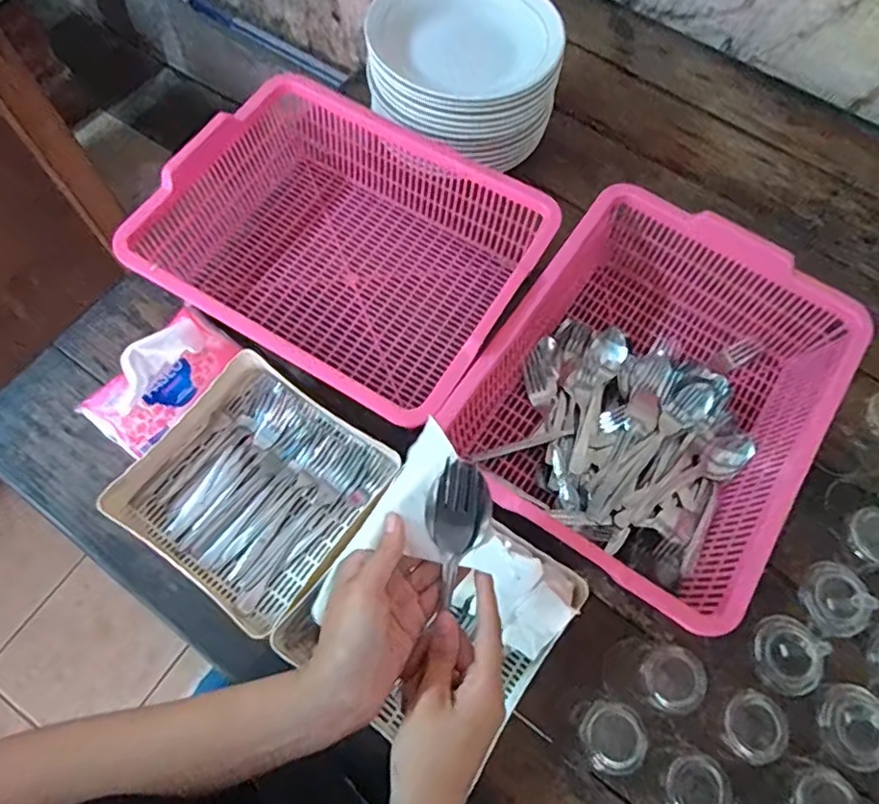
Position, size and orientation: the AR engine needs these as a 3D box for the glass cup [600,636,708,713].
[{"bbox_3d":[0.189,0.240,0.540,0.057,0.112,0.052,1,67,-2],"label":"glass cup"}]

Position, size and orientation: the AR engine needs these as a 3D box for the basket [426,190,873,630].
[{"bbox_3d":[0.214,-0.005,0.642,0.304,0.125,0.377,33,70,11],"label":"basket"}]

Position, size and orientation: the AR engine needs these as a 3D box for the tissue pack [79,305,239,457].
[{"bbox_3d":[-0.298,-0.030,0.644,0.093,0.079,0.160,42,72,14],"label":"tissue pack"}]

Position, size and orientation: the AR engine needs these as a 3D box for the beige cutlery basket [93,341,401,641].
[{"bbox_3d":[-0.186,0.086,0.620,0.206,0.047,0.213,35,72,13],"label":"beige cutlery basket"}]

